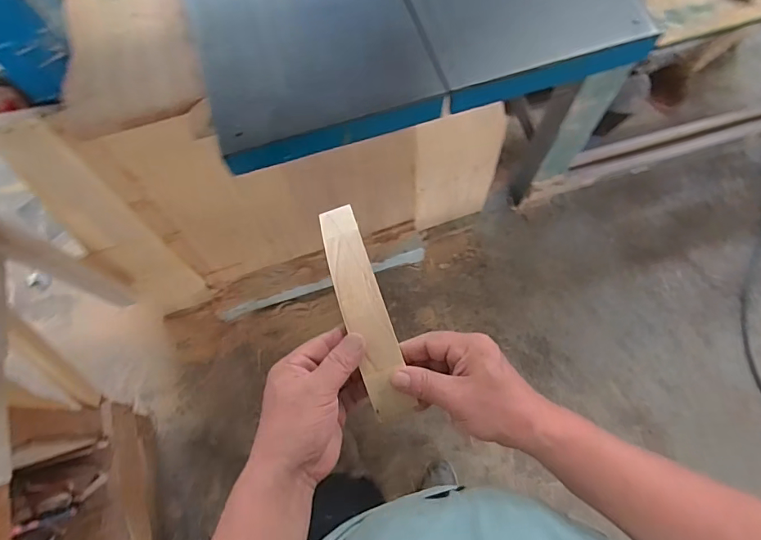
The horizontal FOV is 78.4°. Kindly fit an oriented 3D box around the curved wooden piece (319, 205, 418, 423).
[{"bbox_3d":[-0.023,0.017,0.461,0.040,0.055,0.247,-17,58,-3],"label":"curved wooden piece"}]

